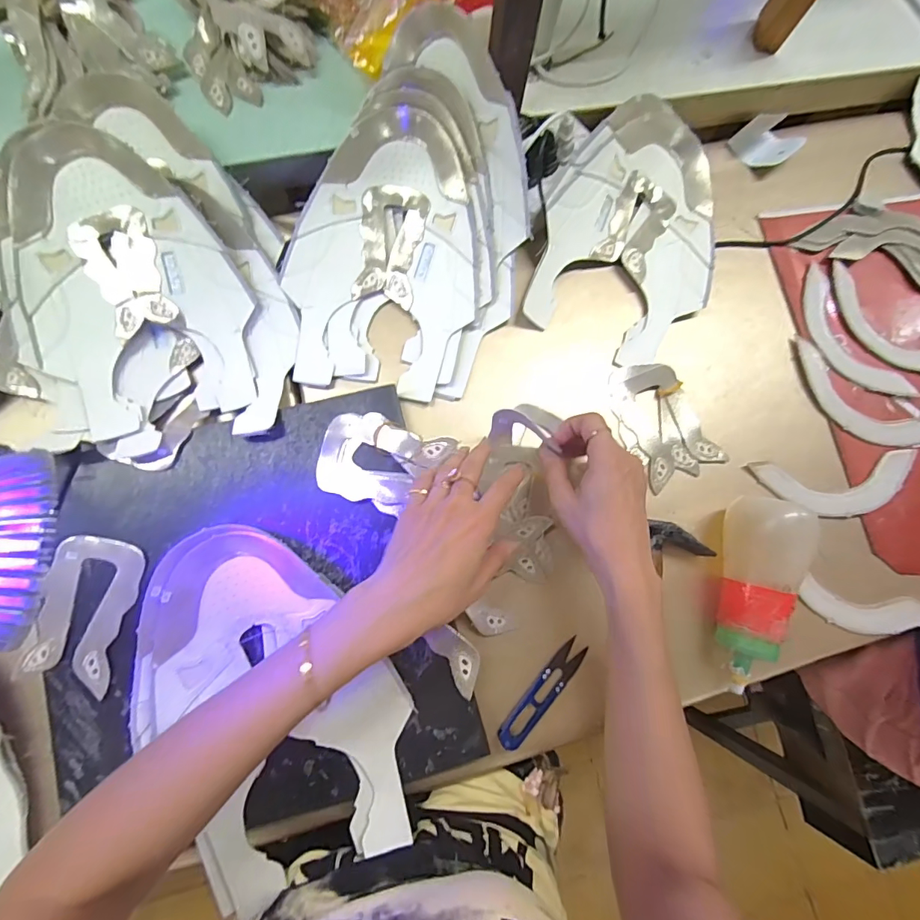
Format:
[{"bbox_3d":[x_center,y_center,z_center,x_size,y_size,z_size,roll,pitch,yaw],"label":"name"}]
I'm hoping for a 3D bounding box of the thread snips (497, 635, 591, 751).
[{"bbox_3d":[0.069,0.193,0.375,0.022,0.015,0.100,44,79,5],"label":"thread snips"}]

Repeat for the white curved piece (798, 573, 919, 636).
[{"bbox_3d":[0.365,0.135,0.403,0.114,0.011,0.039,14,78,-1],"label":"white curved piece"}]

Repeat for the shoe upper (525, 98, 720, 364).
[{"bbox_3d":[0.176,-0.226,0.441,0.178,0.048,0.253,29,78,2],"label":"shoe upper"}]

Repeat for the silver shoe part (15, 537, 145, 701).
[{"bbox_3d":[-0.287,0.115,0.344,0.066,0.009,0.108,11,78,-2],"label":"silver shoe part"}]

